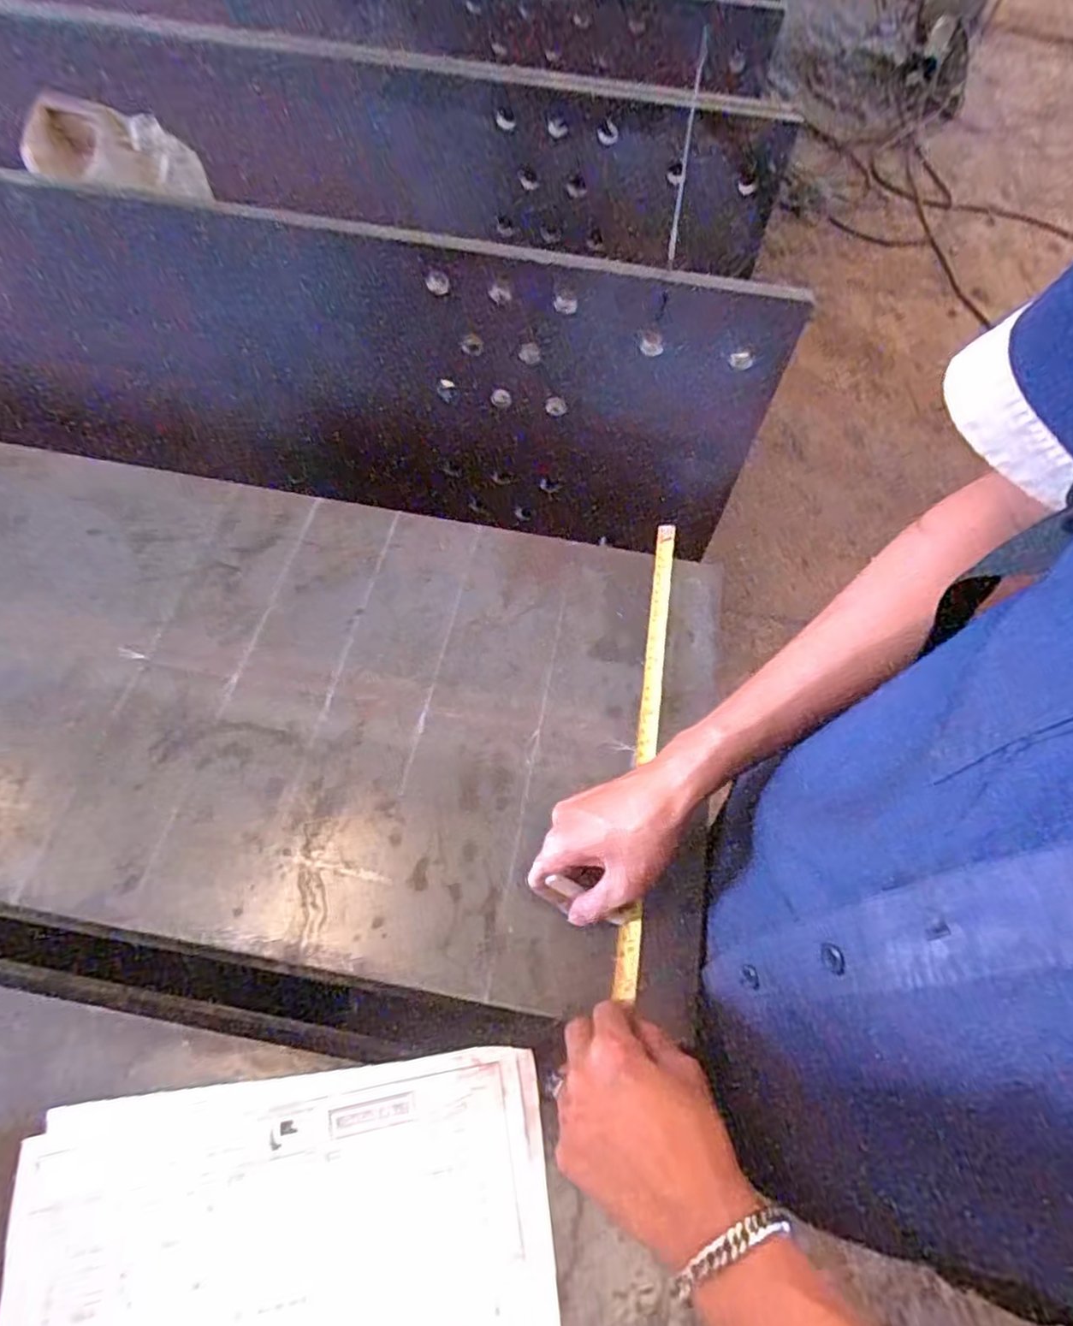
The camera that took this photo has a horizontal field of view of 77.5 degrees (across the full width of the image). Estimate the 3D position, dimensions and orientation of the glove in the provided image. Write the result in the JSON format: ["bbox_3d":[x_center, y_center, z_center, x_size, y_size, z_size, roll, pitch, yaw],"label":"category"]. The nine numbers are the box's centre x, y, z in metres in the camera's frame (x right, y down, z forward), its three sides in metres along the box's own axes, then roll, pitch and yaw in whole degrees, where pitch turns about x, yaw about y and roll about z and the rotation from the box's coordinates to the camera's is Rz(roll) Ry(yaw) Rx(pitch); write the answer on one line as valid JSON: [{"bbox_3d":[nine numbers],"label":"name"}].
[{"bbox_3d":[-0.486,-0.581,0.761,0.179,0.084,0.070,1,62,-3],"label":"glove"}]

